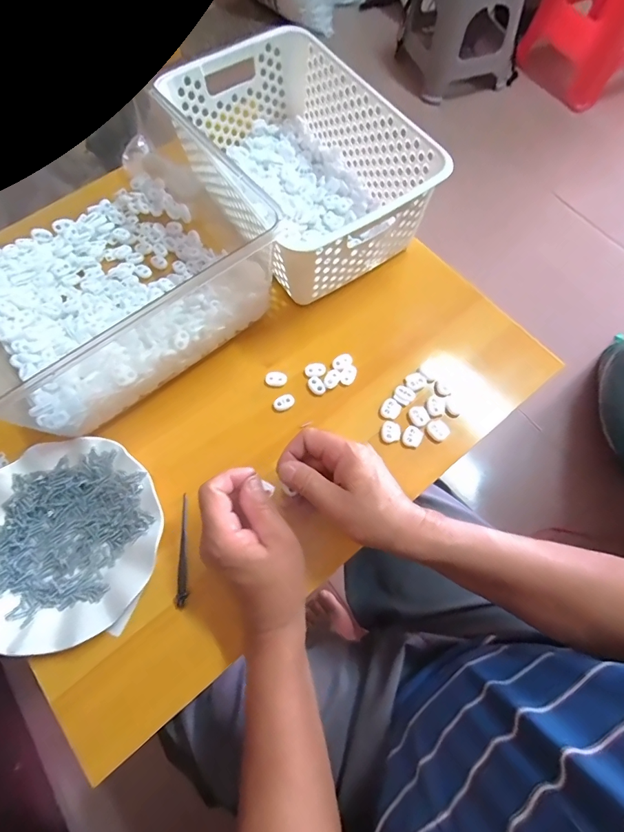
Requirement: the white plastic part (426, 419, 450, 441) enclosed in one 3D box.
[{"bbox_3d":[0.133,0.015,0.434,0.018,0.008,0.023,-37,73,-13],"label":"white plastic part"}]

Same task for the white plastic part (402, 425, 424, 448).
[{"bbox_3d":[0.106,0.021,0.434,0.019,0.007,0.024,30,72,12],"label":"white plastic part"}]

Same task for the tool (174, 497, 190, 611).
[{"bbox_3d":[-0.125,0.128,0.398,0.011,0.010,0.104,-5,69,-1],"label":"tool"}]

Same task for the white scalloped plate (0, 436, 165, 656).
[{"bbox_3d":[-0.235,0.115,0.390,0.179,0.022,0.180,0,69,0],"label":"white scalloped plate"}]

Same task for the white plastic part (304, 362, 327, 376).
[{"bbox_3d":[0.004,-0.052,0.464,0.024,0.006,0.016,-6,69,-2],"label":"white plastic part"}]

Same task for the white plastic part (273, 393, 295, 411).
[{"bbox_3d":[-0.030,-0.015,0.450,0.023,0.005,0.015,-18,70,-6],"label":"white plastic part"}]

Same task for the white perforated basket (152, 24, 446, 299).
[{"bbox_3d":[-0.013,-0.305,0.498,0.194,0.103,0.303,-32,72,-11],"label":"white perforated basket"}]

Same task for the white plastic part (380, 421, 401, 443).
[{"bbox_3d":[0.083,0.017,0.436,0.020,0.004,0.022,2,69,1],"label":"white plastic part"}]

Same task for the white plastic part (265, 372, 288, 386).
[{"bbox_3d":[-0.040,-0.041,0.461,0.024,0.005,0.015,-2,69,0],"label":"white plastic part"}]

